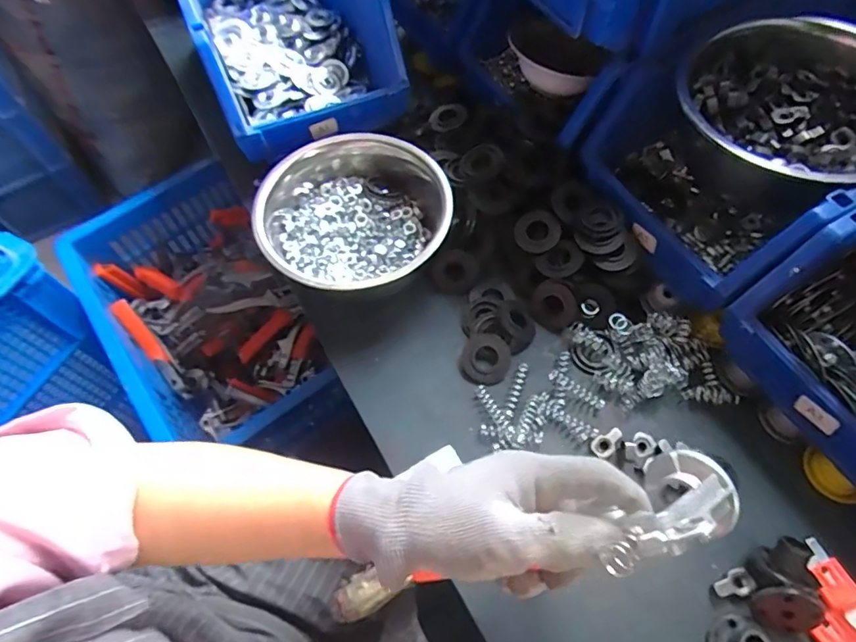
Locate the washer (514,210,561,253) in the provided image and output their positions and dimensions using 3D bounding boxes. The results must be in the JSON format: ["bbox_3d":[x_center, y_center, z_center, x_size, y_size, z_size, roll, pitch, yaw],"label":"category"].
[{"bbox_3d":[0.106,-0.086,0.490,0.042,0.005,0.039,3,103,12],"label":"washer"}]

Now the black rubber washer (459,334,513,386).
[{"bbox_3d":[0.053,0.035,0.463,0.046,0.010,0.048,-1,61,2],"label":"black rubber washer"}]

